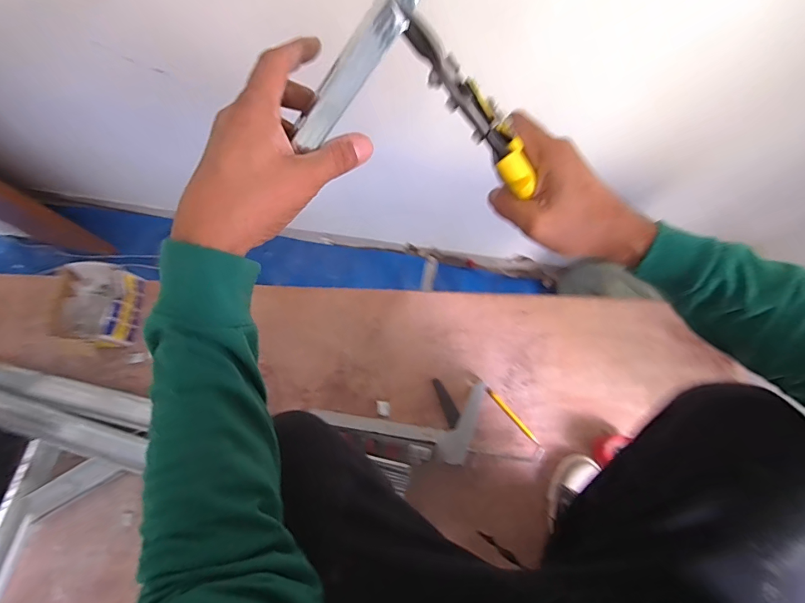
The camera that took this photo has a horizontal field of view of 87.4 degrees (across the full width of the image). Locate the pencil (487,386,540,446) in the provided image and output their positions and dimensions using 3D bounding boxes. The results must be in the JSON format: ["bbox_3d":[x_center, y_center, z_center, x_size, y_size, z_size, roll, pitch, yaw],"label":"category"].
[{"bbox_3d":[0.195,0.201,0.745,0.012,0.006,0.126,-41,81,-10],"label":"pencil"}]

